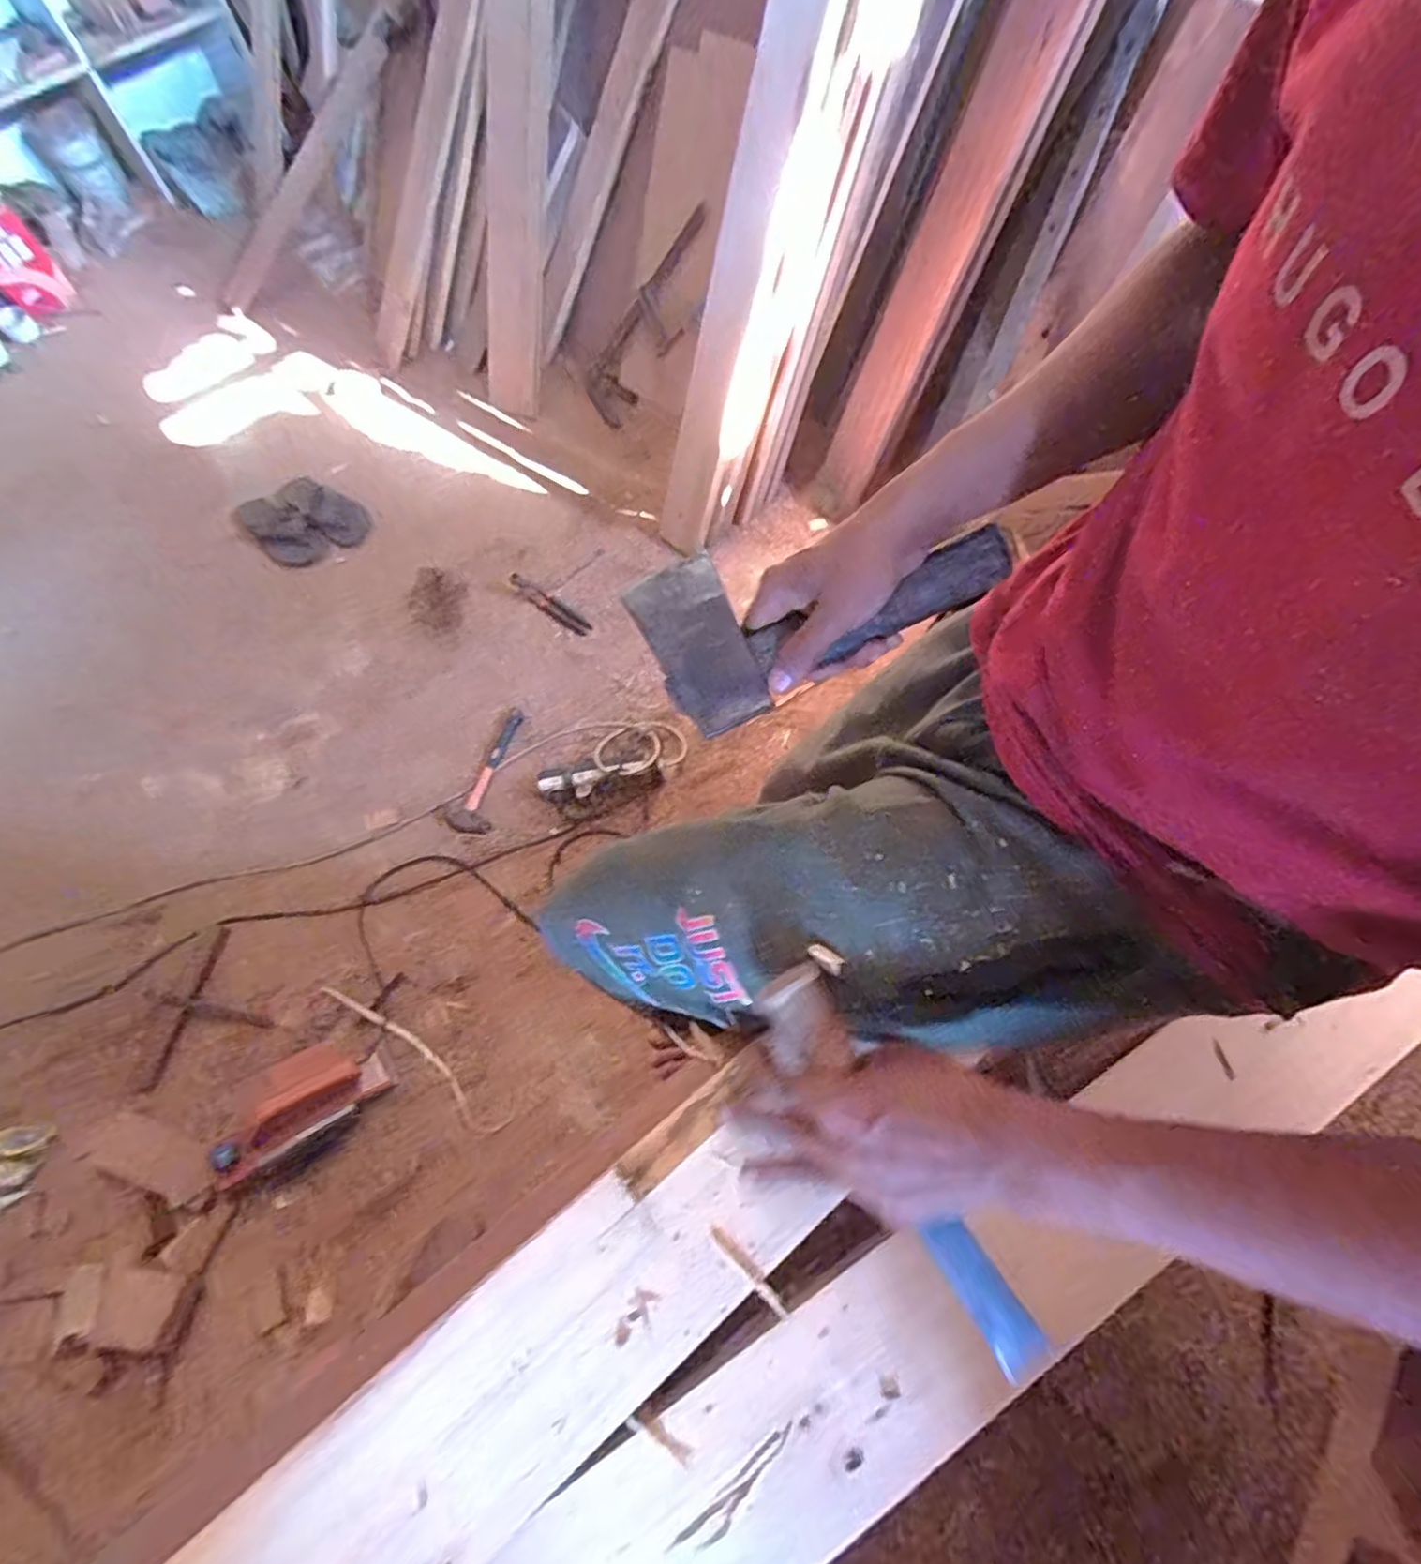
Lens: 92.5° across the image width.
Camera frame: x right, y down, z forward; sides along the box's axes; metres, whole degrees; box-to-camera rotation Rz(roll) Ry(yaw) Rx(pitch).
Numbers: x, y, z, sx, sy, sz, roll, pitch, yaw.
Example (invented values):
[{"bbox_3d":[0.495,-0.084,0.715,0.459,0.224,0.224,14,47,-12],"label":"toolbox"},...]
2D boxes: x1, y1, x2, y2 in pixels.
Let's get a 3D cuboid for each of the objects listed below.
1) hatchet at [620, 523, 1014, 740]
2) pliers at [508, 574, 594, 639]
[{"bbox_3d":[0.074,-0.115,0.452,0.237,0.034,0.113,-18,87,4],"label":"hatchet"},{"bbox_3d":[-0.364,-0.392,1.506,0.220,0.024,0.044,33,70,14],"label":"pliers"}]

